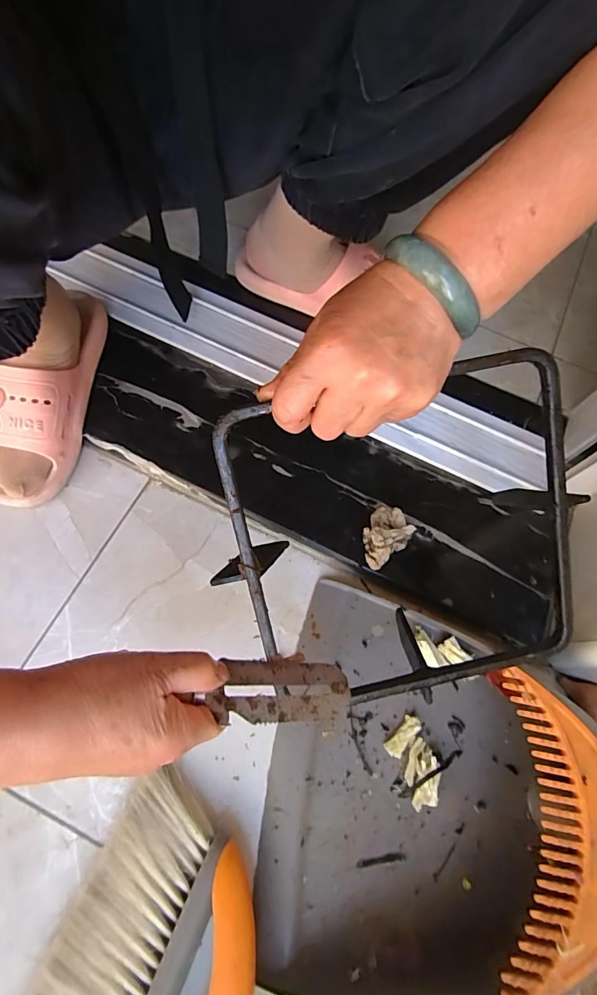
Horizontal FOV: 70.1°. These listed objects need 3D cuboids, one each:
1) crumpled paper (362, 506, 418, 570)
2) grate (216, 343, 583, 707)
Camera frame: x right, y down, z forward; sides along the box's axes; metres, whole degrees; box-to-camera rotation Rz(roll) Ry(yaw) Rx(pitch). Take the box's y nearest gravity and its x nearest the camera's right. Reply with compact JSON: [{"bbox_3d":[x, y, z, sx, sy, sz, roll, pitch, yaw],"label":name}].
[{"bbox_3d":[0.080,0.037,0.400,0.040,0.031,0.063,35,71,10],"label":"crumpled paper"},{"bbox_3d":[0.064,0.029,0.298,0.240,0.057,0.221,-10,104,-3],"label":"grate"}]

